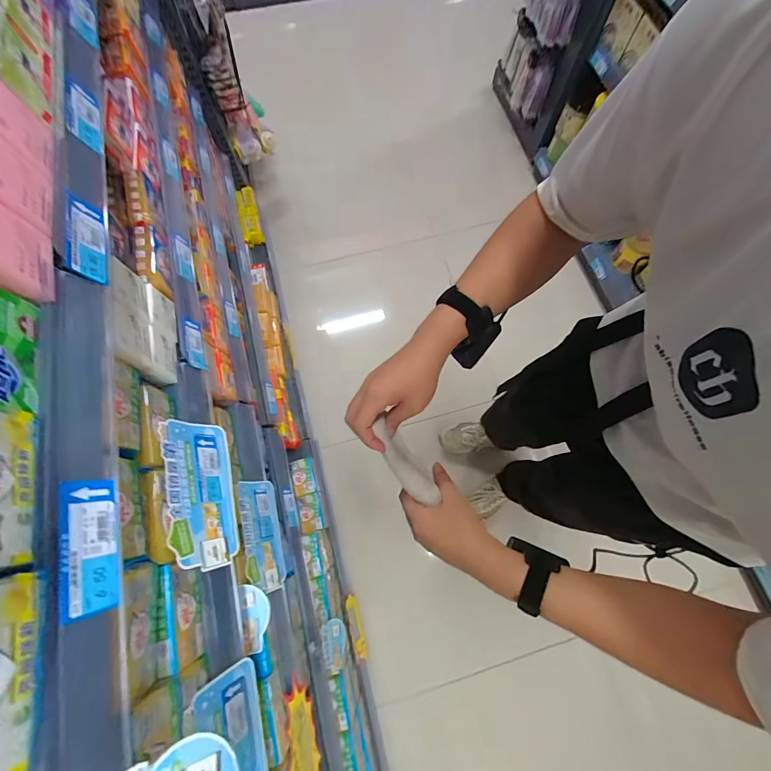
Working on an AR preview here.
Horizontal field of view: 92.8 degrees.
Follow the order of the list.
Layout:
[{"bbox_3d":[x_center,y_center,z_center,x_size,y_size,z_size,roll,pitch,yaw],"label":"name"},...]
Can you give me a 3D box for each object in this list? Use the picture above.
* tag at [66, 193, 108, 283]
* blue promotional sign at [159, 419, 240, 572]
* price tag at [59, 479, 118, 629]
[{"bbox_3d":[-0.312,-0.153,0.383,0.004,0.036,0.094,-23,73,20],"label":"tag"},{"bbox_3d":[-0.250,0.144,0.506,0.007,0.124,0.195,-21,70,11],"label":"blue promotional sign"},{"bbox_3d":[-0.232,0.125,0.288,0.004,0.038,0.099,-24,71,22],"label":"price tag"}]

